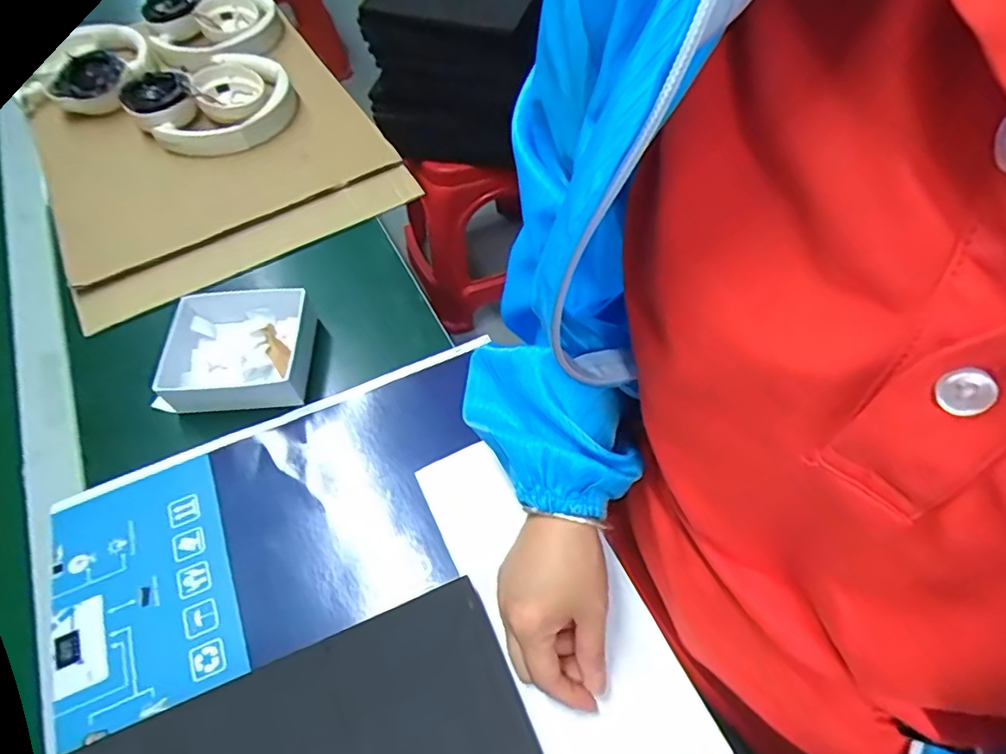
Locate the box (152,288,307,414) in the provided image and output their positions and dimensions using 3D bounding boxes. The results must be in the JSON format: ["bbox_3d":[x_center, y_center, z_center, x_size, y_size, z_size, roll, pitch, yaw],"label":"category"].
[{"bbox_3d":[-0.217,-0.022,0.486,0.108,0.034,0.094,-7,58,-2],"label":"box"}]

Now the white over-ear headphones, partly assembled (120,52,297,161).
[{"bbox_3d":[-0.308,-0.299,0.655,0.163,0.044,0.151,-39,64,-20],"label":"white over-ear headphones, partly assembled"}]

